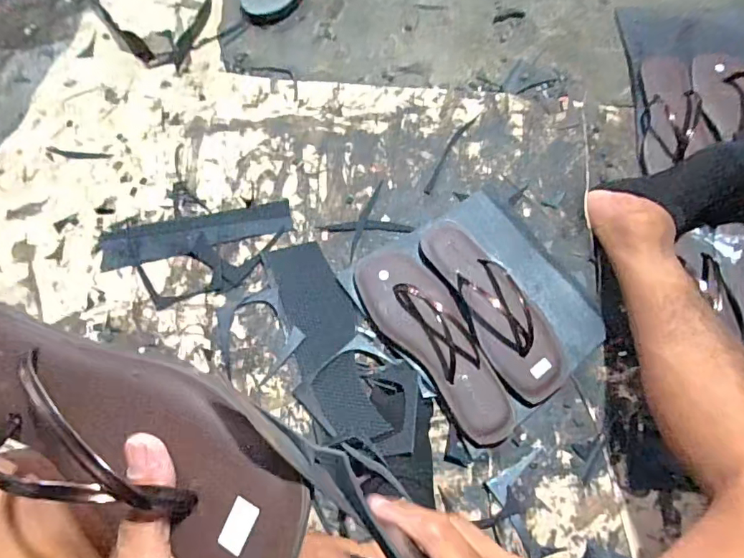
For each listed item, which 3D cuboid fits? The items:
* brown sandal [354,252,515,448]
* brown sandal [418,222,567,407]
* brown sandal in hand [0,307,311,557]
[{"bbox_3d":[0.075,0.069,0.581,0.096,0.038,0.266,-32,72,-11],"label":"brown sandal"},{"bbox_3d":[0.146,0.025,0.590,0.087,0.047,0.252,-29,71,-10],"label":"brown sandal"},{"bbox_3d":[-0.145,0.072,0.245,0.243,0.047,0.084,21,71,15],"label":"brown sandal in hand"}]

